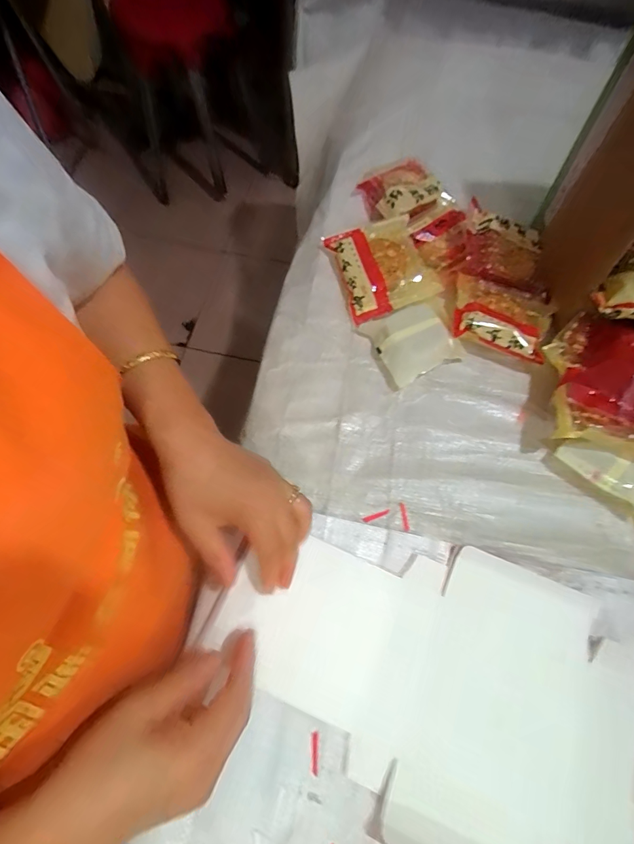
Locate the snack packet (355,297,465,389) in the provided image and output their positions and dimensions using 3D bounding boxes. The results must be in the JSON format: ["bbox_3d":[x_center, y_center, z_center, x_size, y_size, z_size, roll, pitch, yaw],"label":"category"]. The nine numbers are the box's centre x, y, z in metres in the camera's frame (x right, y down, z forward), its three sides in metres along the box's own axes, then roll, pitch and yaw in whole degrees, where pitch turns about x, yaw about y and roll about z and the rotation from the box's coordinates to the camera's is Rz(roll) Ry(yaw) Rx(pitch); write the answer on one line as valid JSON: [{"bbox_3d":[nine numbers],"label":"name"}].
[{"bbox_3d":[0.113,-0.098,0.477,0.094,0.033,0.088,-24,68,-13],"label":"snack packet"}]

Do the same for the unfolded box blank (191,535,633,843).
[{"bbox_3d":[0.082,0.206,0.342,0.336,0.029,0.210,20,66,7],"label":"unfolded box blank"}]

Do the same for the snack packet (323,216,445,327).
[{"bbox_3d":[0.083,-0.193,0.512,0.110,0.044,0.129,-18,67,-11],"label":"snack packet"}]

